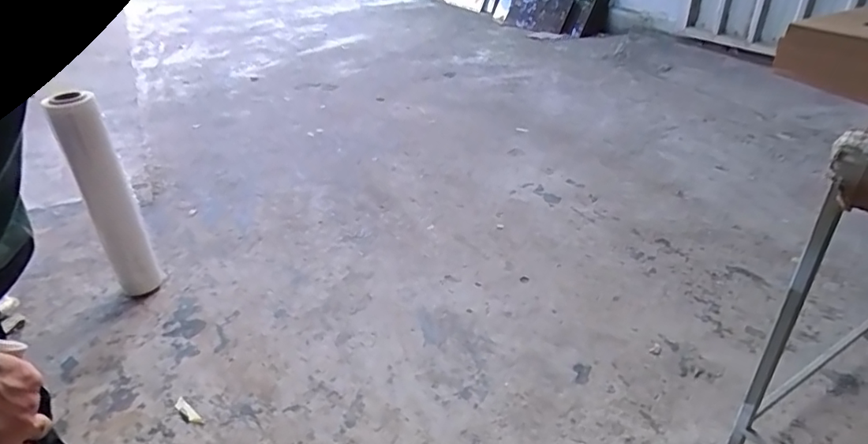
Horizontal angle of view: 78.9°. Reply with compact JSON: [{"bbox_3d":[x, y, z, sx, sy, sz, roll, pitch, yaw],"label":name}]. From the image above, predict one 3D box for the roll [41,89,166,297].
[{"bbox_3d":[-0.779,-0.032,1.280,0.111,0.514,0.122,-21,38,-29],"label":"roll"}]

